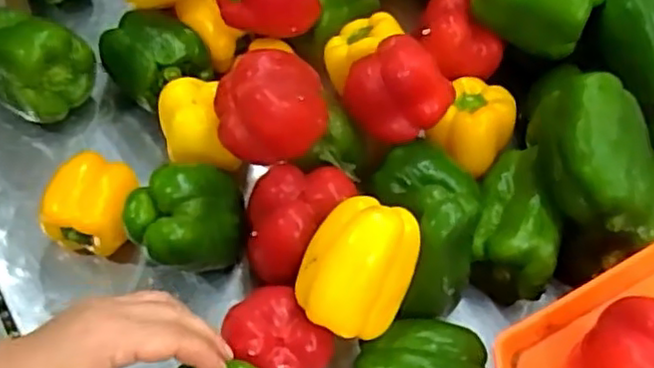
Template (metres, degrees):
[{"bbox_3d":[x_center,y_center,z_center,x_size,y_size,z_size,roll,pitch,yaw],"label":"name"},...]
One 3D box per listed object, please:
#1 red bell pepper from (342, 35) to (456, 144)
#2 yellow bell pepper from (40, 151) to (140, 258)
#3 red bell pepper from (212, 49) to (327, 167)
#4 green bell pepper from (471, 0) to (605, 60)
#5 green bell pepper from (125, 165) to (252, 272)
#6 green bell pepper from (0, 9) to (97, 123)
[{"bbox_3d":[0.059,-0.072,0.577,0.075,0.065,0.069,2,62,-3],"label":"red bell pepper"},{"bbox_3d":[-0.189,0.024,0.571,0.085,0.057,0.085,2,59,-3],"label":"yellow bell pepper"},{"bbox_3d":[-0.045,-0.061,0.557,0.086,0.073,0.079,-6,63,-7],"label":"red bell pepper"},{"bbox_3d":[0.182,-0.163,0.608,0.102,0.058,0.063,21,63,7],"label":"green bell pepper"},{"bbox_3d":[-0.110,0.030,0.553,0.093,0.080,0.075,-13,61,-11],"label":"green bell pepper"},{"bbox_3d":[-0.278,-0.114,0.636,0.102,0.070,0.075,29,64,11],"label":"green bell pepper"}]

